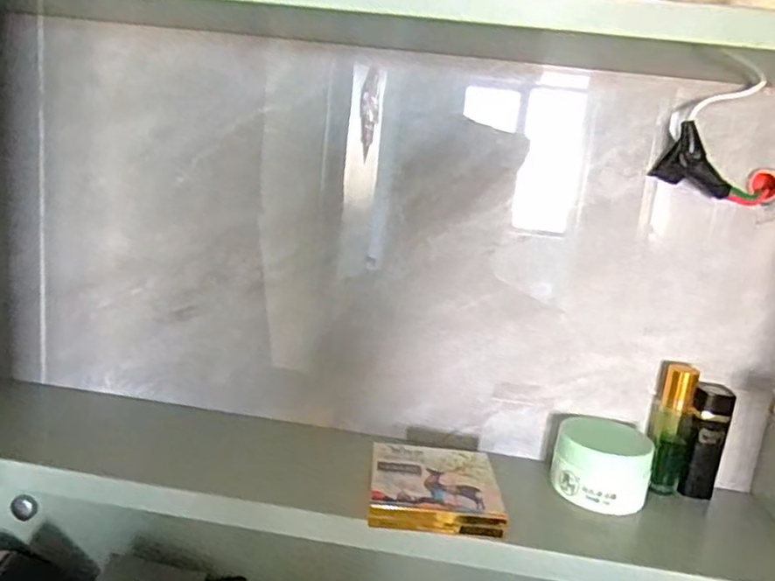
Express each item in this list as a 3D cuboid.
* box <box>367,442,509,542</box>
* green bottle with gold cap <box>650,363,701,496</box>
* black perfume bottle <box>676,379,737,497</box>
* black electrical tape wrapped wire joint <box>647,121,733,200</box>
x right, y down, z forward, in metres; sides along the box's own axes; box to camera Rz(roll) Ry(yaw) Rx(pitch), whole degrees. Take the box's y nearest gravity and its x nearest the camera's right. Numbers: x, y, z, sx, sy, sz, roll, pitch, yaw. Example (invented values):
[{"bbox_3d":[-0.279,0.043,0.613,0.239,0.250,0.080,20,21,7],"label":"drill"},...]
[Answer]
[{"bbox_3d":[0.028,0.115,0.379,0.073,0.011,0.079,6,13,0],"label":"box"},{"bbox_3d":[0.184,0.090,0.417,0.021,0.081,0.017,14,15,28],"label":"green bottle with gold cap"},{"bbox_3d":[0.205,0.098,0.417,0.022,0.072,0.017,14,15,28],"label":"black perfume bottle"},{"bbox_3d":[0.184,-0.078,0.385,0.042,0.038,0.025,9,14,10],"label":"black electrical tape wrapped wire joint"}]

